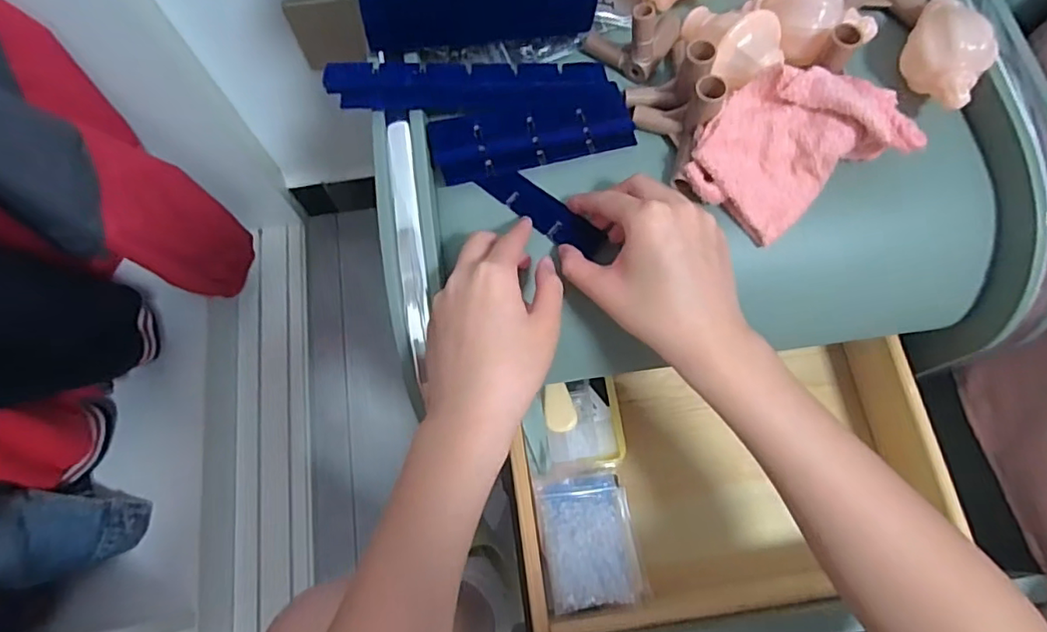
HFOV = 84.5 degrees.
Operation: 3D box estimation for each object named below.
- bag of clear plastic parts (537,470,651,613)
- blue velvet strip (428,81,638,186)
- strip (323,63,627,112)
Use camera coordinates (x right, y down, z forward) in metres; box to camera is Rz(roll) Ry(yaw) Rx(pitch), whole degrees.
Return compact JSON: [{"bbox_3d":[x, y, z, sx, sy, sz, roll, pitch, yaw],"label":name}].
[{"bbox_3d":[0.054,0.176,0.455,0.074,0.034,0.095,-9,71,-2],"label":"bag of clear plastic parts"},{"bbox_3d":[0.006,-0.123,0.386,0.132,0.005,0.044,-14,98,-4],"label":"blue velvet strip"},{"bbox_3d":[-0.030,-0.151,0.382,0.191,0.007,0.030,-2,86,-6],"label":"strip"}]

